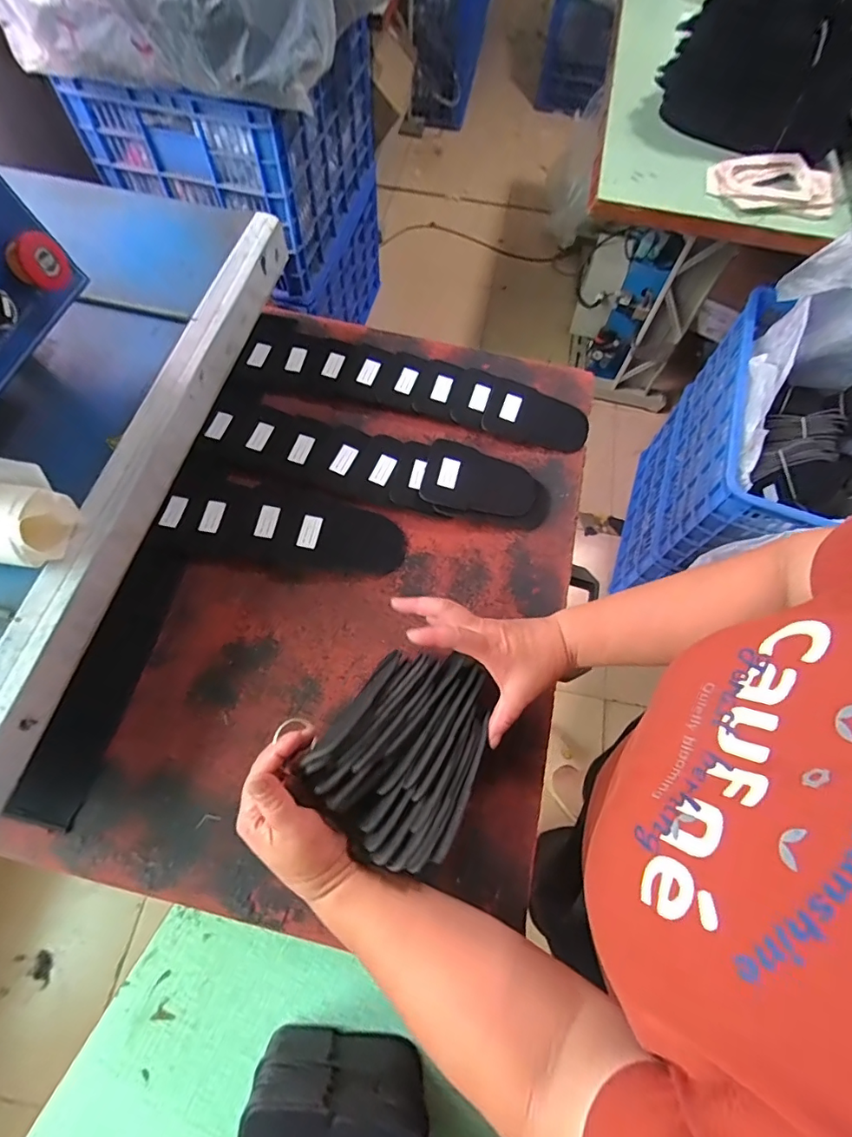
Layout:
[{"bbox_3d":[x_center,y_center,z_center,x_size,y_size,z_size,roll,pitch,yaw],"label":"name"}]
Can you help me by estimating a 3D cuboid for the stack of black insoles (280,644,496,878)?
[{"bbox_3d":[-0.014,0.150,0.425,0.127,0.063,0.168,34,70,11],"label":"stack of black insoles"}]

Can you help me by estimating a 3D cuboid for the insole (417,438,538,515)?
[{"bbox_3d":[0.066,-0.104,0.603,0.136,0.011,0.084,15,69,-4],"label":"insole"}]

